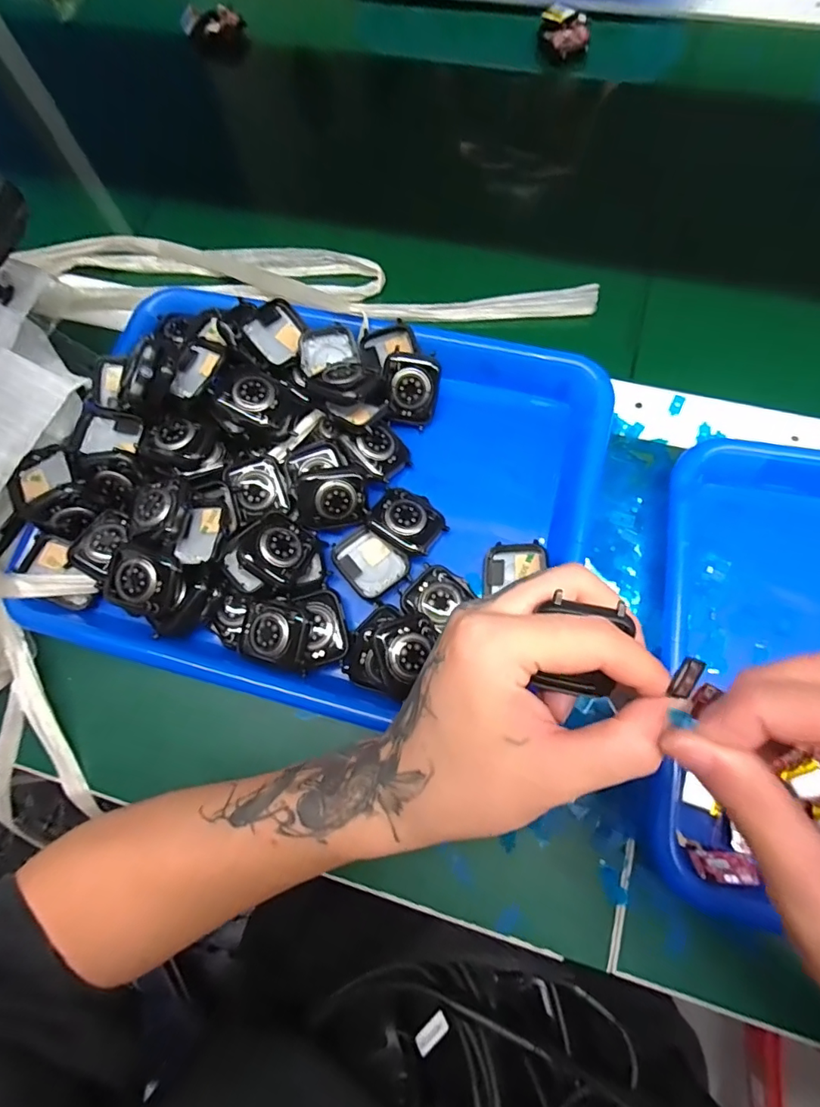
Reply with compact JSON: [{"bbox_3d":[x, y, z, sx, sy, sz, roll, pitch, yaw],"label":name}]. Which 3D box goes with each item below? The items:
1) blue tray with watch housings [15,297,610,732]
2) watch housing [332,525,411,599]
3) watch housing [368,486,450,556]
[{"bbox_3d":[-0.060,-0.039,0.313,0.337,0.060,0.251,11,75,8],"label":"blue tray with watch housings"},{"bbox_3d":[-0.025,0.006,0.310,0.046,0.008,0.036,43,81,14],"label":"watch housing"},{"bbox_3d":[-0.001,-0.021,0.308,0.044,0.012,0.036,27,78,12],"label":"watch housing"}]

